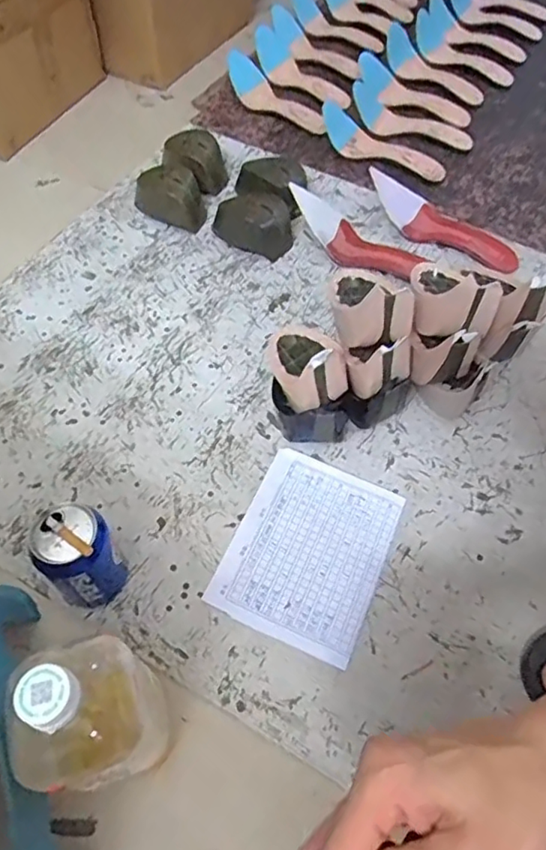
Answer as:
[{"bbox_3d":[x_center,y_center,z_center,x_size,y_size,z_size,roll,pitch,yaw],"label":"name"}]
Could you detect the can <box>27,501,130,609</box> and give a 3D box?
[{"bbox_3d":[-0.168,0.122,0.506,0.060,0.115,0.064,1,58,-2],"label":"can"}]

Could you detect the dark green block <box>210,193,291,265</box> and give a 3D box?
[{"bbox_3d":[-0.029,-0.285,0.797,0.120,0.063,0.073,12,58,5],"label":"dark green block"}]

